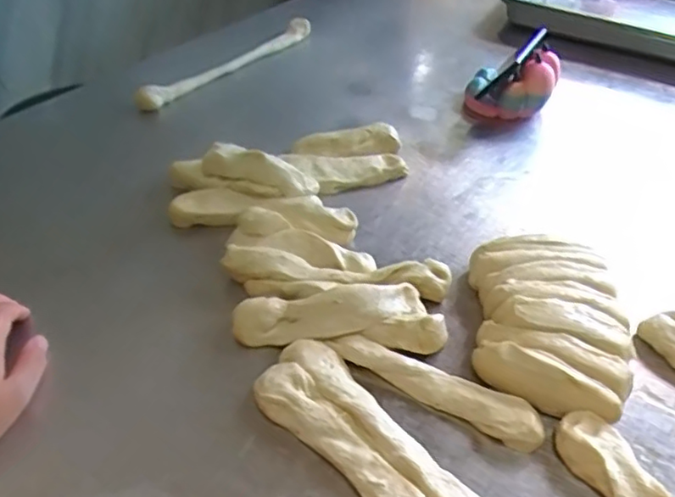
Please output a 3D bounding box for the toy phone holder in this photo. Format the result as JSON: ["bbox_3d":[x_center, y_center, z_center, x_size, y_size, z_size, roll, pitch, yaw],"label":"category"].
[{"bbox_3d":[0.229,-0.220,0.817,0.109,0.073,0.093,16,42,11],"label":"toy phone holder"}]

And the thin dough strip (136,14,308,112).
[{"bbox_3d":[-0.138,-0.258,0.848,0.030,0.031,0.345,25,45,20],"label":"thin dough strip"}]

